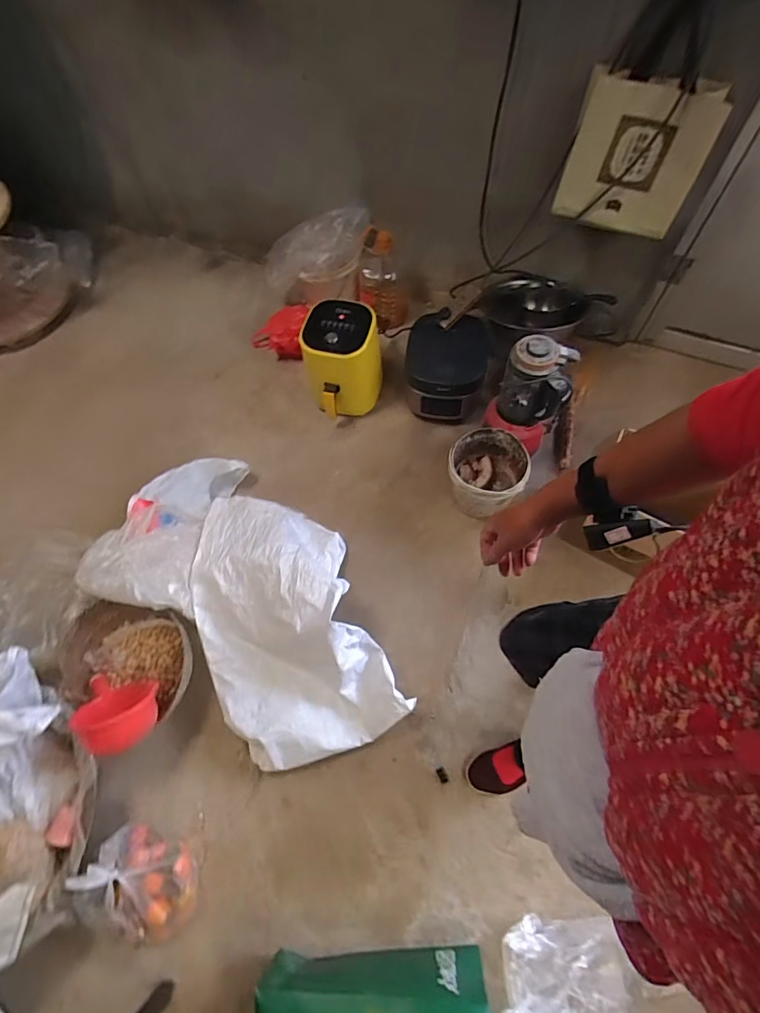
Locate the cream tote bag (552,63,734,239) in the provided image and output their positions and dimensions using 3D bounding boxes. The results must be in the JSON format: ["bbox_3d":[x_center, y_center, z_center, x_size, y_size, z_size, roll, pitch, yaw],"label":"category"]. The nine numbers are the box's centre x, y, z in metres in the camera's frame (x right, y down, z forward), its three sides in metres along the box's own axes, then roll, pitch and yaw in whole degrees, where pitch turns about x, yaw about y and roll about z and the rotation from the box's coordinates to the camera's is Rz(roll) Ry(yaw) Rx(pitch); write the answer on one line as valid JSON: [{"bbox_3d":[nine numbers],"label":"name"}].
[{"bbox_3d":[0.596,-0.811,1.107,0.291,0.311,0.081,16,68,11],"label":"cream tote bag"}]

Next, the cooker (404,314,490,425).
[{"bbox_3d":[0.207,-0.429,1.503,0.243,0.223,0.234,3,66,5],"label":"cooker"}]

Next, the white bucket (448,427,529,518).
[{"bbox_3d":[0.296,-0.086,1.345,0.201,0.206,0.217,-1,66,3],"label":"white bucket"}]

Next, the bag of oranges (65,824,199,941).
[{"bbox_3d":[-0.500,0.802,1.013,0.211,0.177,0.143,31,71,16],"label":"bag of oranges"}]

